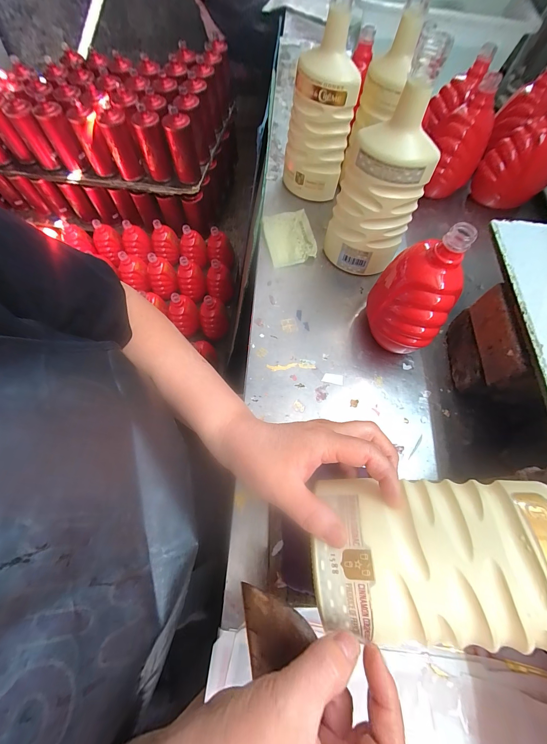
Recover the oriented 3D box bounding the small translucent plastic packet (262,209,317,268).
[{"bbox_3d":[0.027,-0.236,0.504,0.078,0.008,0.117,-11,67,-5],"label":"small translucent plastic packet"}]

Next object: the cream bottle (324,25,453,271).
[{"bbox_3d":[0.135,-0.239,0.376,0.093,0.240,0.078,-11,67,-5],"label":"cream bottle"}]

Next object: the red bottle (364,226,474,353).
[{"bbox_3d":[0.173,-0.099,0.362,0.092,0.156,0.103,25,69,10],"label":"red bottle"}]

